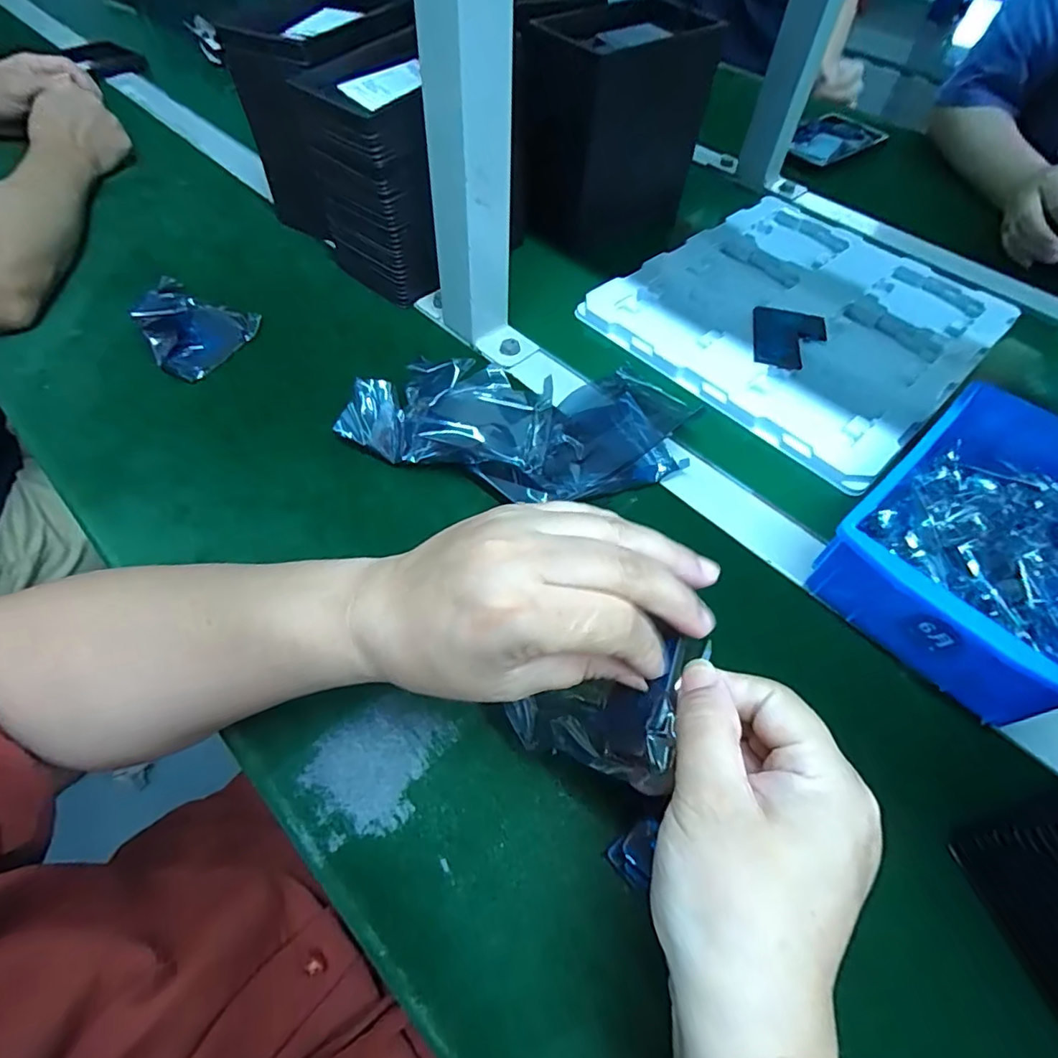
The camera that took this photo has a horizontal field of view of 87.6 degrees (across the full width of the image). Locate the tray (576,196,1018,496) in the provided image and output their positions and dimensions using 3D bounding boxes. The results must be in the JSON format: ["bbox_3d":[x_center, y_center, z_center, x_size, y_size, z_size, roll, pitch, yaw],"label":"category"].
[{"bbox_3d":[0.252,-0.198,0.505,0.325,0.018,0.273,-38,66,-25],"label":"tray"}]

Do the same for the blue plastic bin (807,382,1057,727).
[{"bbox_3d":[0.281,0.003,0.334,0.209,0.066,0.132,-35,65,-23],"label":"blue plastic bin"}]

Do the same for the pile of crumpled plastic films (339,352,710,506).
[{"bbox_3d":[-0.004,-0.084,0.381,0.238,0.059,0.113,2,56,-2],"label":"pile of crumpled plastic films"}]

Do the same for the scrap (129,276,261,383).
[{"bbox_3d":[-0.273,-0.160,0.437,0.082,0.024,0.077,22,58,11],"label":"scrap"}]

